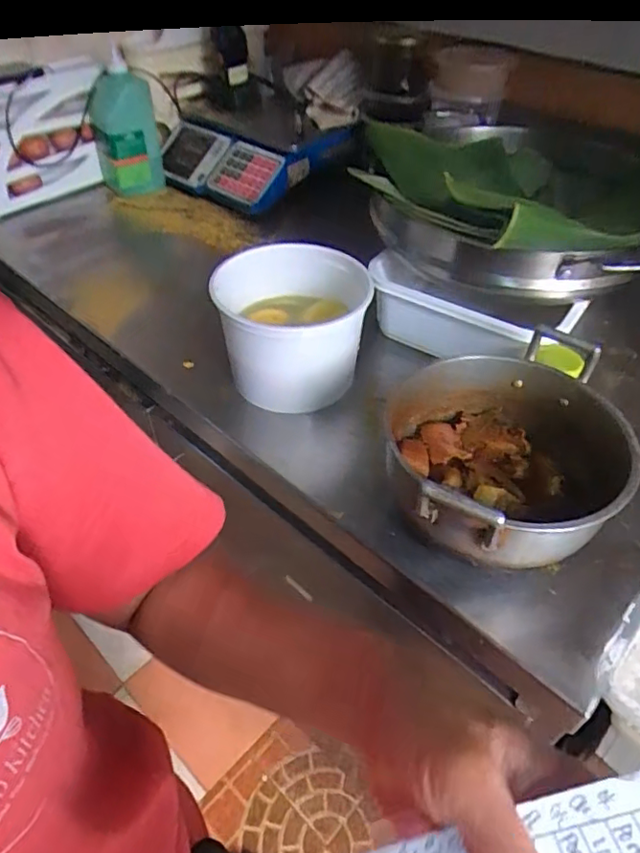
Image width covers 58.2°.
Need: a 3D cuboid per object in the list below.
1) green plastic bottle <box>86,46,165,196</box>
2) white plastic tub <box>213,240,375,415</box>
[{"bbox_3d":[-0.302,-0.459,0.889,0.098,0.187,0.090,-15,48,-13],"label":"green plastic bottle"},{"bbox_3d":[-0.025,-0.098,0.627,0.146,0.147,0.150,0,47,0],"label":"white plastic tub"}]

